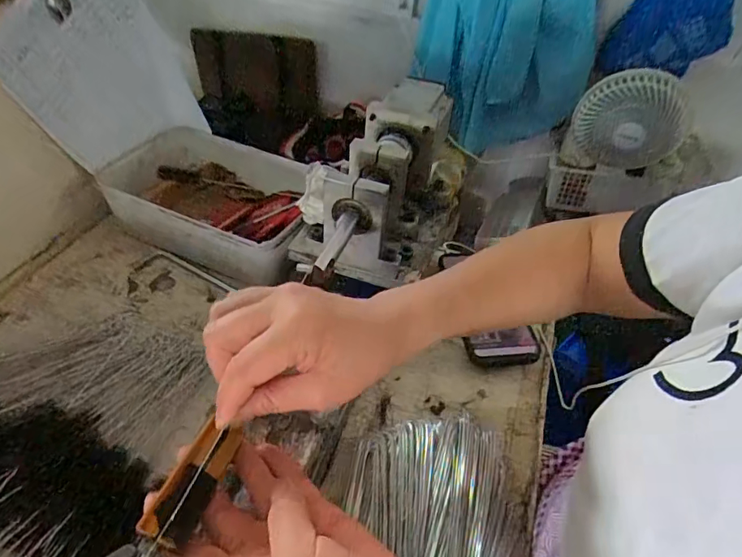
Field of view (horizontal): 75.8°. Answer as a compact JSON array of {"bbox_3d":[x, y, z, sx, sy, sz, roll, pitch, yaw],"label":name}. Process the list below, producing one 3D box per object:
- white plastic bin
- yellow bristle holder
[{"bbox_3d":[-0.196,-0.100,0.625,0.278,0.079,0.164,21,47,15],"label":"white plastic bin"},{"bbox_3d":[-0.101,0.115,0.275,0.026,0.009,0.069,17,48,12],"label":"yellow bristle holder"}]

